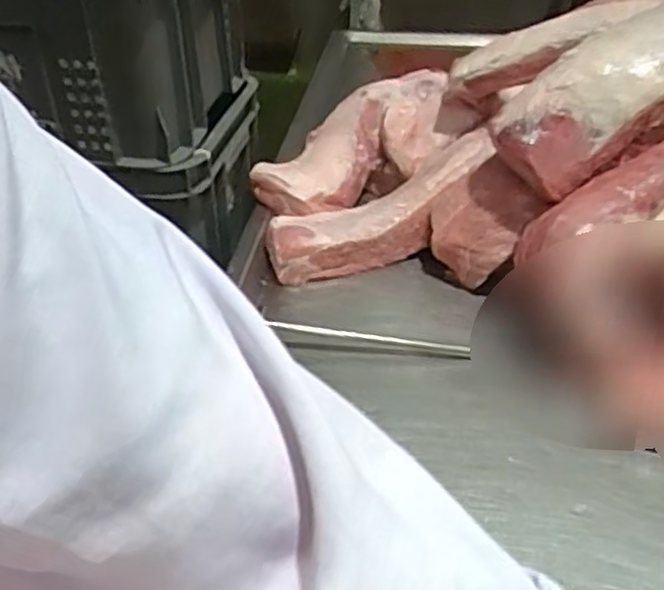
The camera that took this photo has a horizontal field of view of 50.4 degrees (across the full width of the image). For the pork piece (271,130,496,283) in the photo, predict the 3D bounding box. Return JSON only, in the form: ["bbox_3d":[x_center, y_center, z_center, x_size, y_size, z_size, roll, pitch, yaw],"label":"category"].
[{"bbox_3d":[0.070,-0.122,1.006,0.366,0.092,0.129,-32,45,-18],"label":"pork piece"}]

